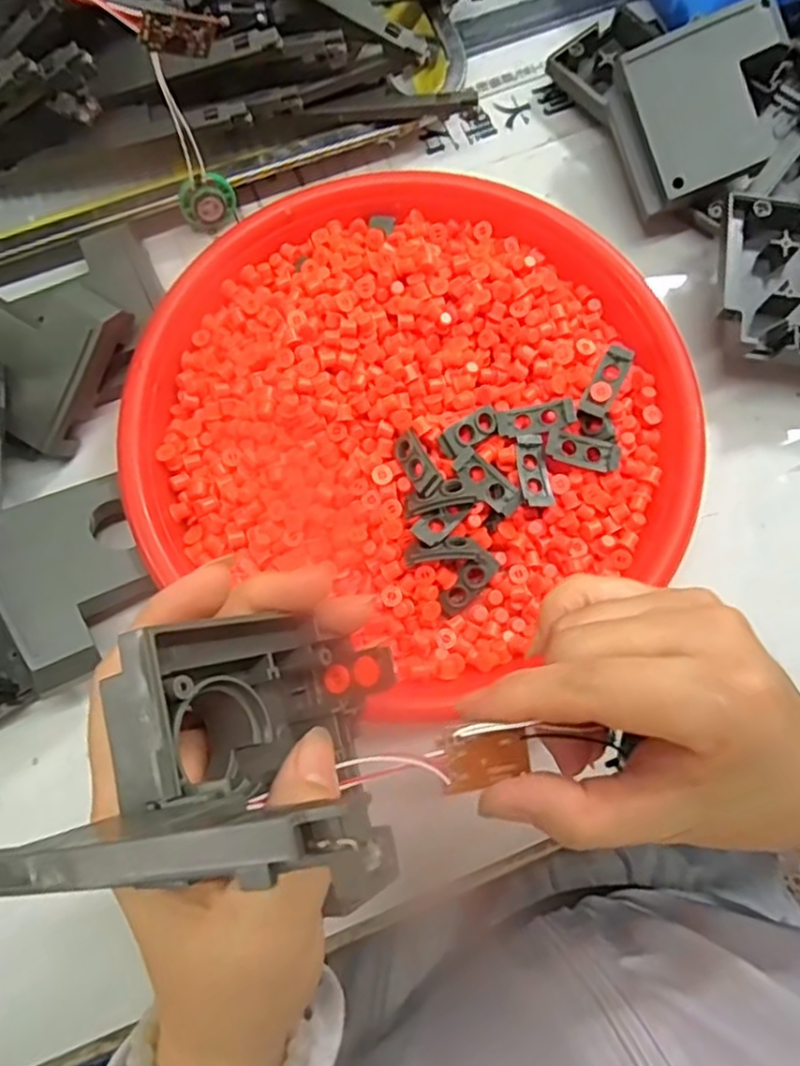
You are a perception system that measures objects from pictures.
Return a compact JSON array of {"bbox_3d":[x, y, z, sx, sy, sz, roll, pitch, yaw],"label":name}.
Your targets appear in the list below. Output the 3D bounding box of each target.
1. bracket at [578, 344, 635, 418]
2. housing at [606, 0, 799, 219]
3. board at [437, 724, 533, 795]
[{"bbox_3d":[0.095,-0.069,0.309,0.012,0.010,0.034,28,79,6],"label":"bracket"},{"bbox_3d":[0.149,-0.208,0.332,0.081,0.029,0.072,-21,97,6],"label":"housing"},{"bbox_3d":[0.025,0.064,0.196,0.027,0.004,0.018,-5,83,-18],"label":"board"}]

